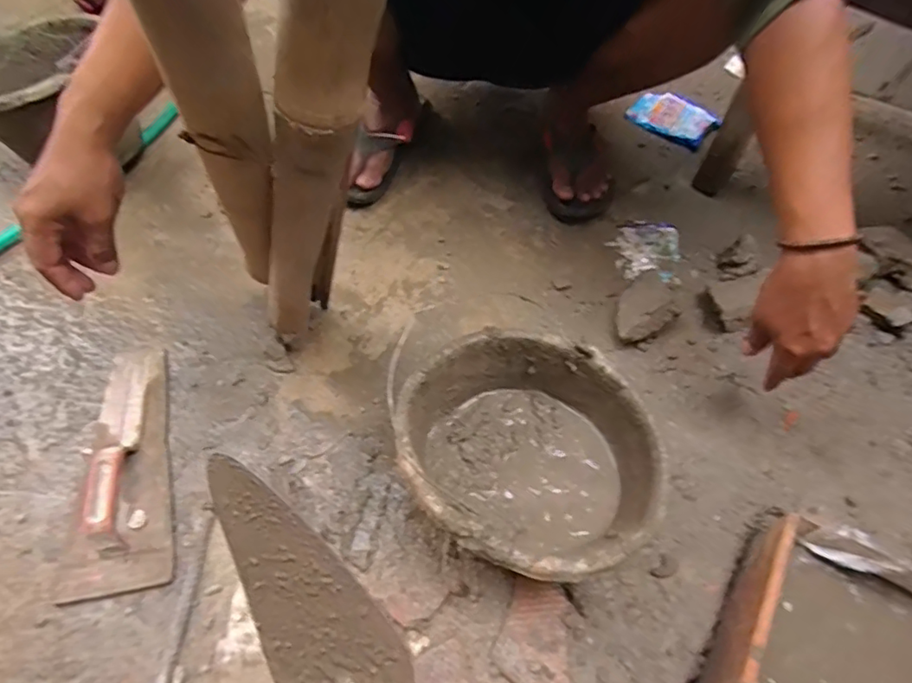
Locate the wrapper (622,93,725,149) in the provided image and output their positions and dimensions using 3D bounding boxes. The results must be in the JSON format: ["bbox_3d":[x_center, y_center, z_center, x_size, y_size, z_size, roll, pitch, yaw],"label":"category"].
[{"bbox_3d":[0.399,-0.410,1.023,0.145,0.020,0.108,35,60,20],"label":"wrapper"}]

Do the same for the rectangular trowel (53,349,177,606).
[{"bbox_3d":[-0.369,0.118,0.602,0.110,0.046,0.287,-11,56,-11],"label":"rectangular trowel"}]

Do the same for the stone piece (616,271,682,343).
[{"bbox_3d":[0.241,-0.040,0.742,0.093,0.046,0.076,-29,60,-21],"label":"stone piece"}]

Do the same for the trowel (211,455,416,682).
[{"bbox_3d":[-0.047,0.194,0.271,0.066,0.064,0.284,-19,71,-15],"label":"trowel"}]

